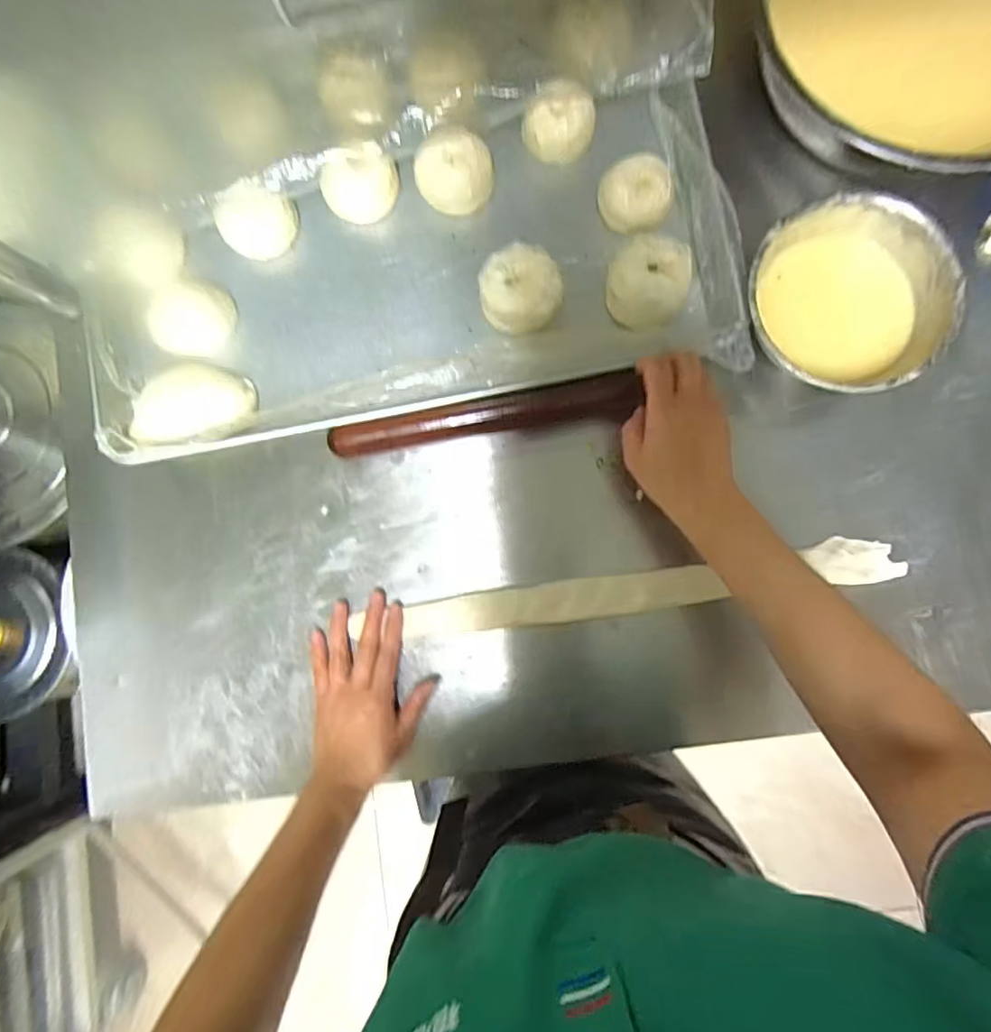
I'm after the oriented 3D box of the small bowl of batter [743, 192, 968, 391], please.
[{"bbox_3d":[0.298,-0.184,0.494,0.158,0.072,0.161,0,85,3],"label":"small bowl of batter"}]

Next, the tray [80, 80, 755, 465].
[{"bbox_3d":[-0.088,-0.227,0.527,0.590,0.050,0.277,-9,85,2],"label":"tray"}]

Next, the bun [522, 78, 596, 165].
[{"bbox_3d":[0.060,-0.374,0.530,0.064,0.042,0.060,0,85,3],"label":"bun"}]

